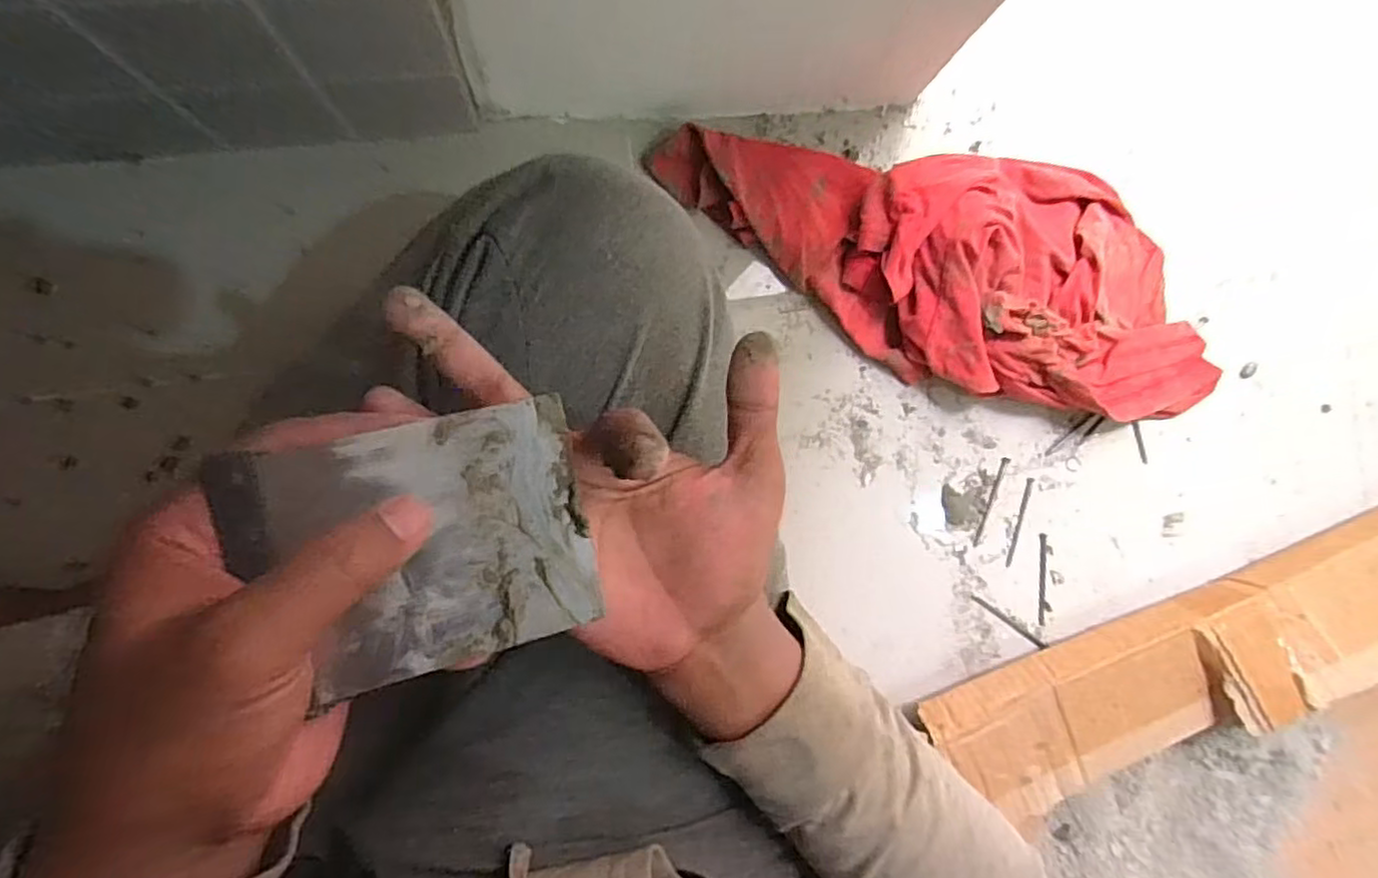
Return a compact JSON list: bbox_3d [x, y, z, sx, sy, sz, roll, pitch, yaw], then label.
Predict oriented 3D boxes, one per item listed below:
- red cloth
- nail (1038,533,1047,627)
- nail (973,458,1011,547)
[{"bbox_3d":[0.202,-0.131,0.522,0.462,0.066,0.178,12,88,-7],"label":"red cloth"},{"bbox_3d":[0.284,0.112,0.565,0.007,0.004,0.073,2,89,-7],"label":"nail"},{"bbox_3d":[0.240,0.050,0.559,0.006,0.004,0.074,21,87,-7],"label":"nail"}]

